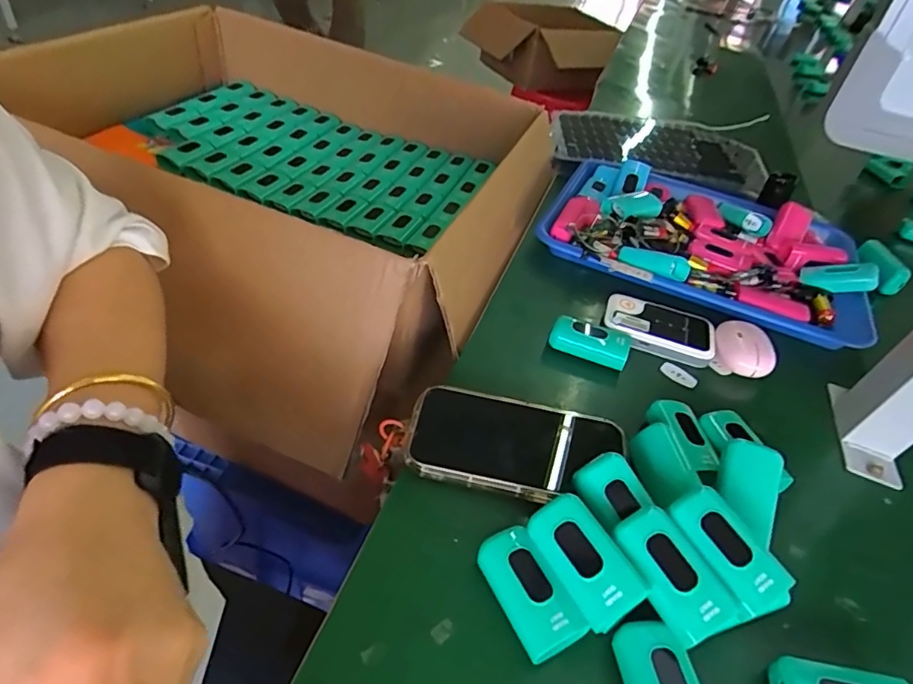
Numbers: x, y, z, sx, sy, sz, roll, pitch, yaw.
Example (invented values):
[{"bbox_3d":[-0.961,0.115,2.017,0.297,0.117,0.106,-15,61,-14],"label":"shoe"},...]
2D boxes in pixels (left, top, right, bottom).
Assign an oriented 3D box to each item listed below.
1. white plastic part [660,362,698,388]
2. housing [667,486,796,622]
[{"bbox_3d":[0.191,0.028,0.461,0.031,0.006,0.015,38,49,24],"label":"white plastic part"},{"bbox_3d":[0.151,0.113,0.297,0.038,0.018,0.063,-14,50,-25],"label":"housing"}]

